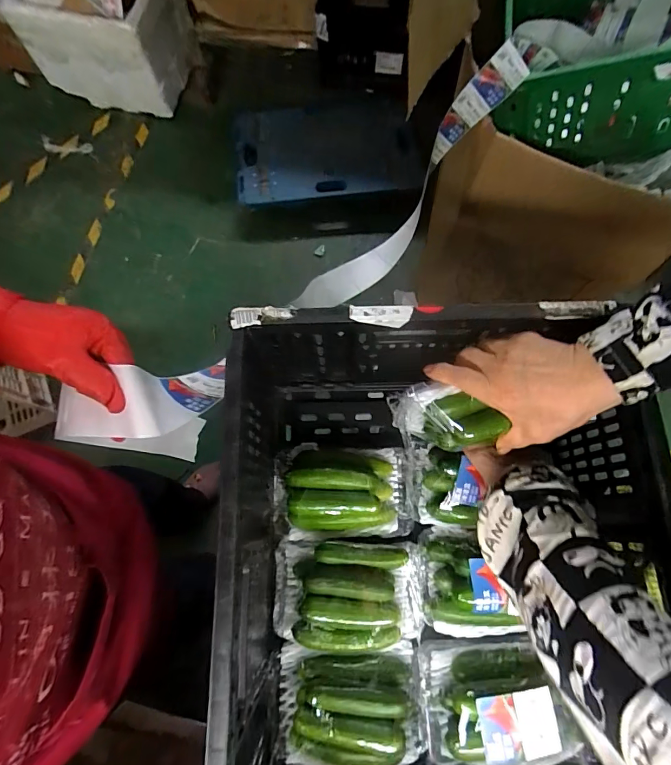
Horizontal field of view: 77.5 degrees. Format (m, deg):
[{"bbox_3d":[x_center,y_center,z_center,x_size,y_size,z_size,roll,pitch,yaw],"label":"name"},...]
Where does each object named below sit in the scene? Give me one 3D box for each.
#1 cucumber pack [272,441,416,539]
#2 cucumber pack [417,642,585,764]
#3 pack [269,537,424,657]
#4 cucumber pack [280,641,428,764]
[{"bbox_3d":[0.011,0.133,0.524,0.173,0.058,0.119,-3,73,1],"label":"cucumber pack"},{"bbox_3d":[0.176,0.347,0.442,0.165,0.045,0.117,-2,73,1],"label":"cucumber pack"},{"bbox_3d":[0.013,0.247,0.483,0.172,0.047,0.115,-2,73,1],"label":"pack"},{"bbox_3d":[0.019,0.354,0.447,0.158,0.039,0.126,-3,73,0],"label":"cucumber pack"}]

